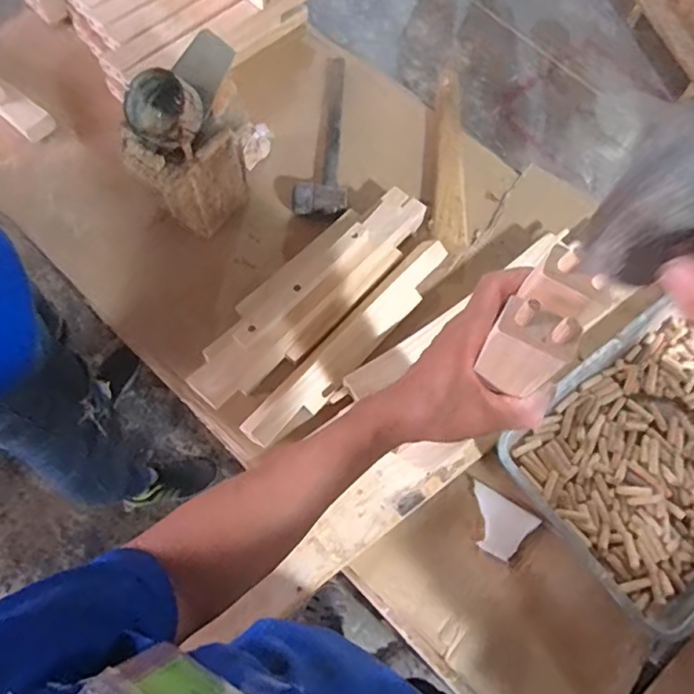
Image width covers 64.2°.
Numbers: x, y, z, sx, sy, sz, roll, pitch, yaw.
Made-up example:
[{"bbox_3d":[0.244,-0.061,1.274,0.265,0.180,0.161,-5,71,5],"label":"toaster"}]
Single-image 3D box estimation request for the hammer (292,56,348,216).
[{"bbox_3d":[-0.018,-0.361,0.898,0.079,0.063,0.352,9,68,1],"label":"hammer"}]

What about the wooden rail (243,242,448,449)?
[{"bbox_3d":[0.010,-0.009,0.746,0.058,0.035,0.368,41,72,13],"label":"wooden rail"}]

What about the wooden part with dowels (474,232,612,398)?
[{"bbox_3d":[0.113,0.003,0.349,0.047,0.076,0.027,32,70,10],"label":"wooden part with dowels"}]

